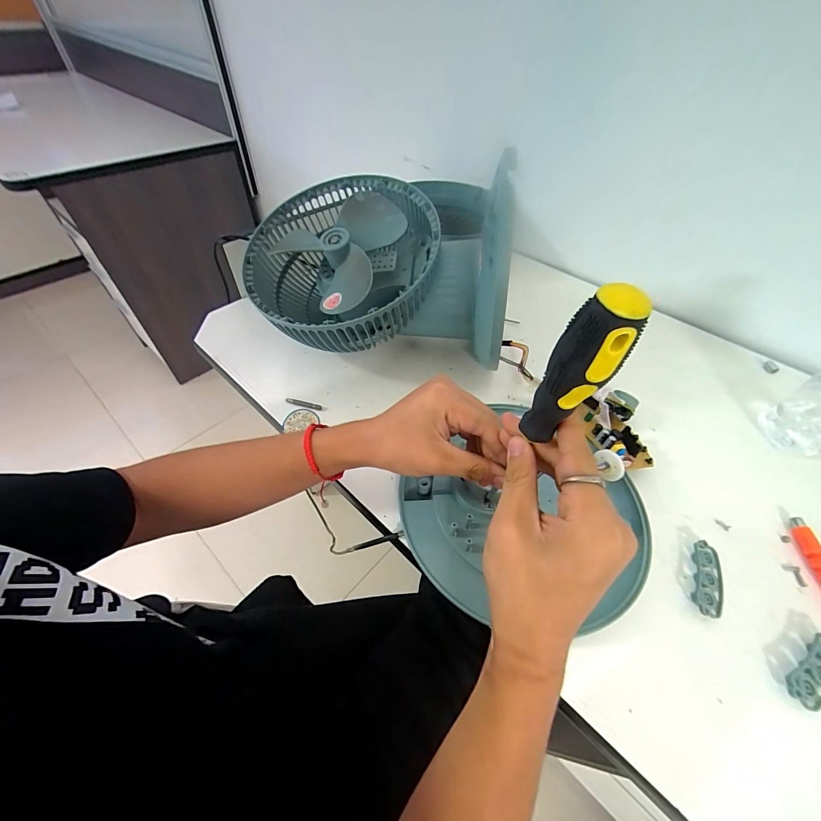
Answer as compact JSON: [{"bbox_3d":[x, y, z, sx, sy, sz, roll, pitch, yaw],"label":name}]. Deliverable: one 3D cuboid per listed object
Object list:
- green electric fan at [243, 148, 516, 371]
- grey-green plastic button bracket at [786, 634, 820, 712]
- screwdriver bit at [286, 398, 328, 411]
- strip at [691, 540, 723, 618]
[{"bbox_3d":[-0.049,-0.202,0.469,0.337,0.209,0.248,3,51,0],"label":"green electric fan"},{"bbox_3d":[0.332,0.213,0.289,0.069,0.010,0.027,-23,56,-20],"label":"grey-green plastic button bracket"},{"bbox_3d":[-0.135,-0.007,0.462,0.055,0.007,0.006,11,51,6],"label":"screwdriver bit"},{"bbox_3d":[0.279,0.159,0.335,0.026,0.010,0.068,24,54,16],"label":"strip"}]

